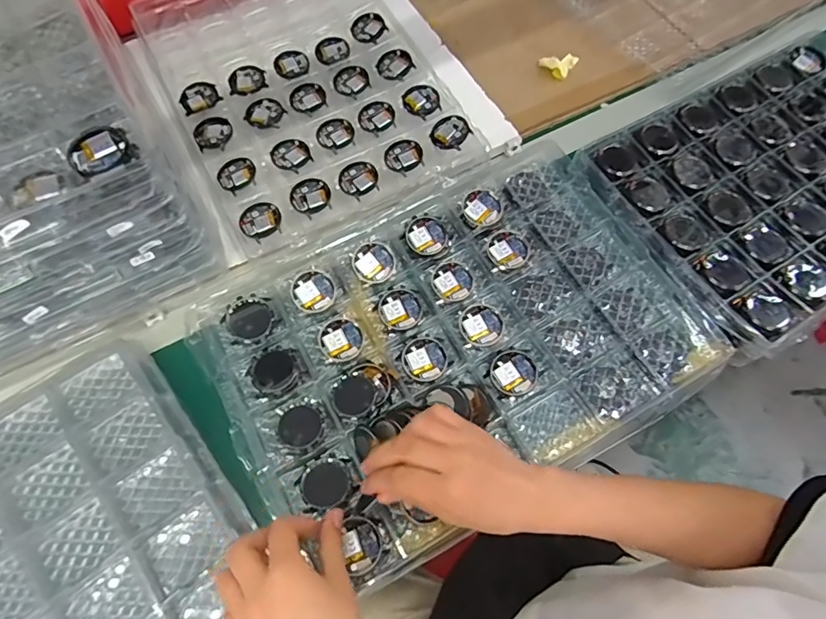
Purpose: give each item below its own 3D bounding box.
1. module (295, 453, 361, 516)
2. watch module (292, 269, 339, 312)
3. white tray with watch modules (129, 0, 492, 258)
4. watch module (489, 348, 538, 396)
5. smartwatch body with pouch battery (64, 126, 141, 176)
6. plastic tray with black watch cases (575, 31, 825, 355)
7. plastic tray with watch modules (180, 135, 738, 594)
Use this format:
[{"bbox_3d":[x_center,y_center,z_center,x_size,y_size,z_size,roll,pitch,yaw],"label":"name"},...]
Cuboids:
[{"bbox_3d":[-0.076,0.152,0.431,0.048,0.010,0.044,-20,68,-10],"label":"module"},{"bbox_3d":[-0.102,-0.018,0.501,0.043,0.010,0.044,-36,87,-13],"label":"watch module"},{"bbox_3d":[-0.136,-0.293,0.613,0.319,0.032,0.433,-27,70,-13],"label":"white tray with watch modules"},{"bbox_3d":[0.098,0.060,0.475,0.045,0.008,0.045,-34,71,-15],"label":"watch module"},{"bbox_3d":[-0.244,-0.124,0.383,0.050,0.005,0.046,-25,69,-12],"label":"smartwatch body with pouch battery"},{"bbox_3d":[0.450,-0.167,0.588,0.441,0.029,0.293,-29,70,-14],"label":"plastic tray with black watch cases"},{"bbox_3d":[0.044,0.023,0.485,0.446,0.032,0.305,-28,70,-13],"label":"plastic tray with watch modules"}]

